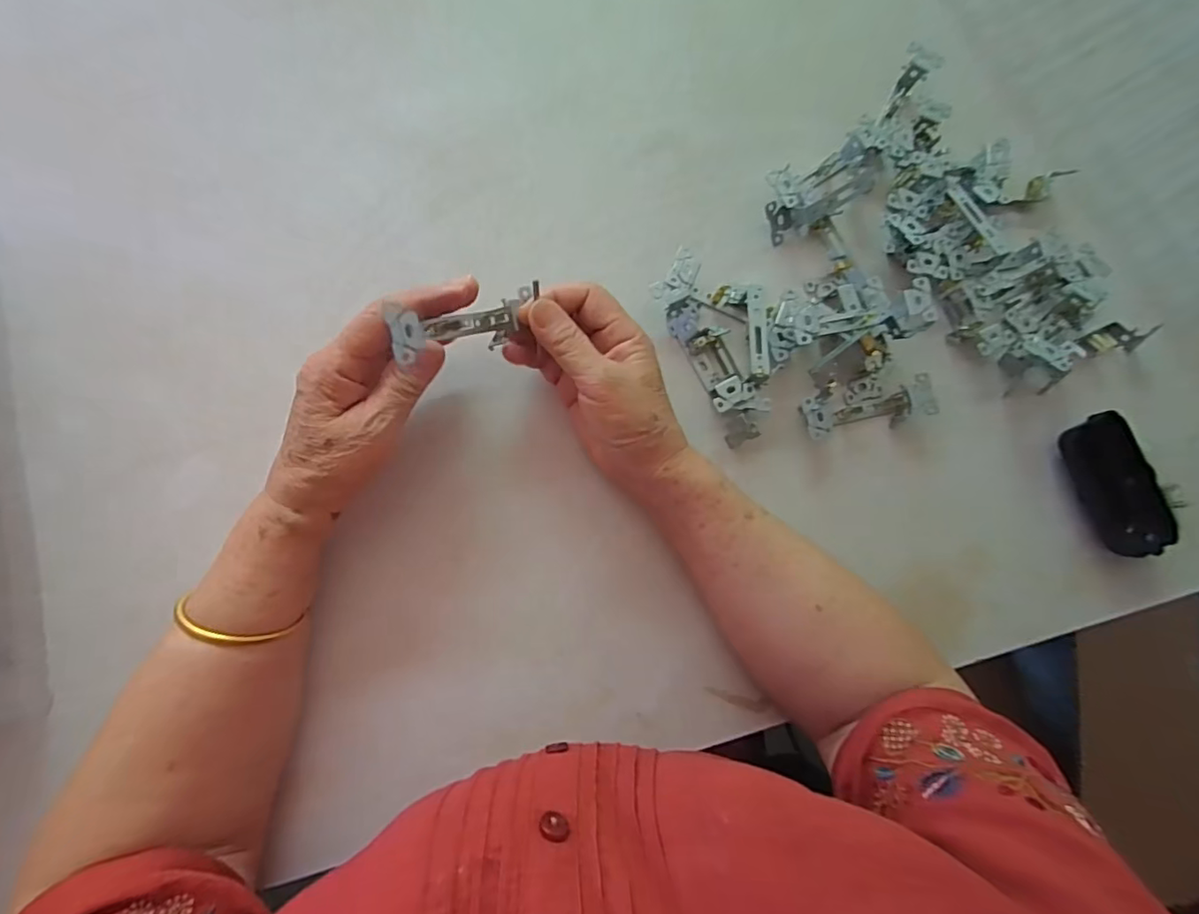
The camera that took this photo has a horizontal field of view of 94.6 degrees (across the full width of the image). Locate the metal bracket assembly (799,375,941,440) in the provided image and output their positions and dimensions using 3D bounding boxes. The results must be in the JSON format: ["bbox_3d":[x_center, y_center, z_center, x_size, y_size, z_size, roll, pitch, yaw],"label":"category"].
[{"bbox_3d":[0.199,-0.040,0.414,0.104,0.022,0.037,-9,84,-7],"label":"metal bracket assembly"}]

